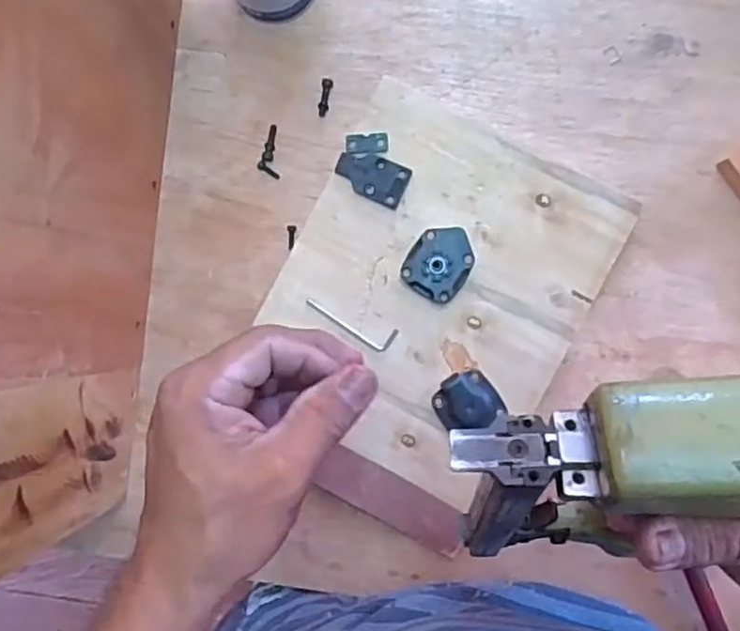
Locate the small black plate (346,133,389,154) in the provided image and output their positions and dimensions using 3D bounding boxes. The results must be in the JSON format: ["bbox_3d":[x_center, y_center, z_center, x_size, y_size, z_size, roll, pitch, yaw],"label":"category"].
[{"bbox_3d":[-0.002,-0.124,0.491,0.030,0.004,0.015,-1,92,4],"label":"small black plate"}]

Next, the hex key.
[{"bbox_3d":[-0.015,0.005,0.490,0.069,0.004,0.019,26,94,3],"label":"hex key"}]

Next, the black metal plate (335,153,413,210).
[{"bbox_3d":[0.001,-0.099,0.487,0.052,0.004,0.031,22,94,3],"label":"black metal plate"}]

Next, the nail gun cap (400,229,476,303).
[{"bbox_3d":[0.049,-0.038,0.481,0.043,0.014,0.052,29,94,3],"label":"nail gun cap"}]

